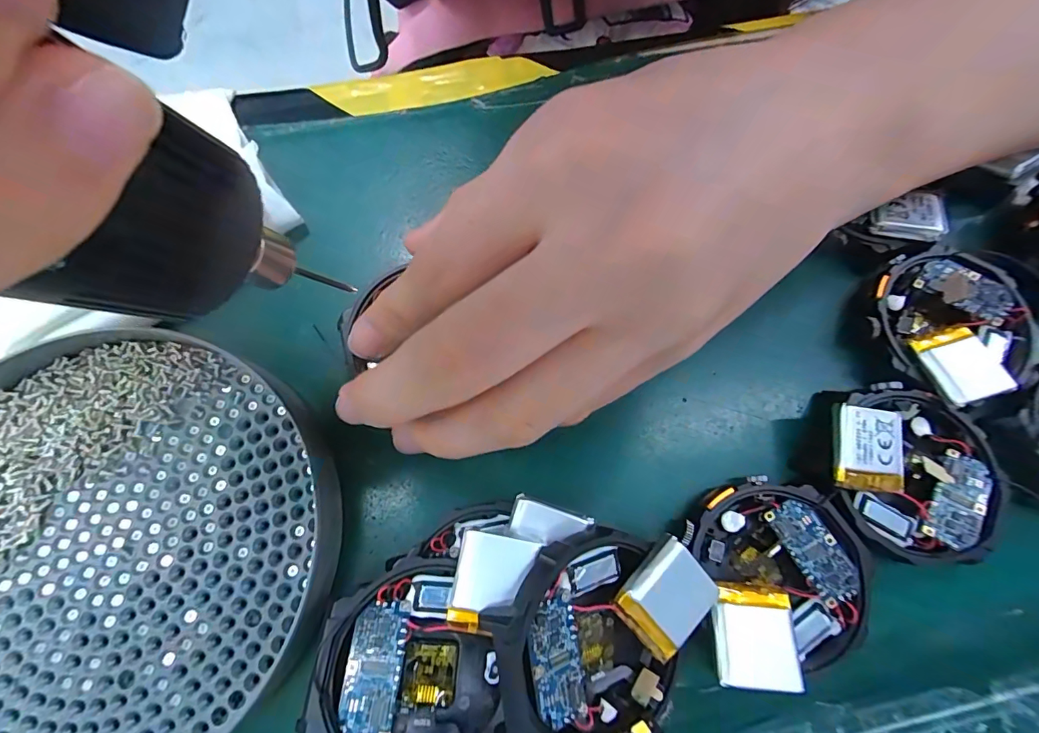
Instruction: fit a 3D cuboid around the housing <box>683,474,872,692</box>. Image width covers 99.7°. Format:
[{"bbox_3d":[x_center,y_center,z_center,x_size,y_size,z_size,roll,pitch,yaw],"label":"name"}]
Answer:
[{"bbox_3d":[0.070,0.055,0.116,0.046,0.010,0.047,-9,76,-4],"label":"housing"}]

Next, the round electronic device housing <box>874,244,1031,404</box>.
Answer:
[{"bbox_3d":[0.139,-0.015,0.139,0.050,0.011,0.048,0,76,-1],"label":"round electronic device housing"}]

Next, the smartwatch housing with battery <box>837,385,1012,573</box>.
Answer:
[{"bbox_3d":[0.113,0.030,0.127,0.050,0.011,0.048,10,76,1],"label":"smartwatch housing with battery"}]

